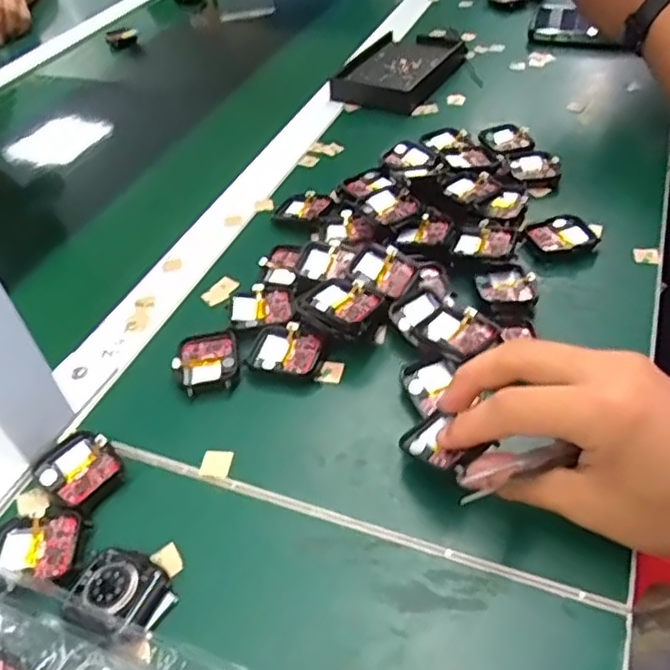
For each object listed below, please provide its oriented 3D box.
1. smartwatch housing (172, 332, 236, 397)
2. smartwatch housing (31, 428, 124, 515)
[{"bbox_3d":[-0.078,0.017,0.394,0.037,0.009,0.045,-10,43,-2],"label":"smartwatch housing"},{"bbox_3d":[-0.134,0.072,0.343,0.044,0.012,0.036,22,51,28],"label":"smartwatch housing"}]

